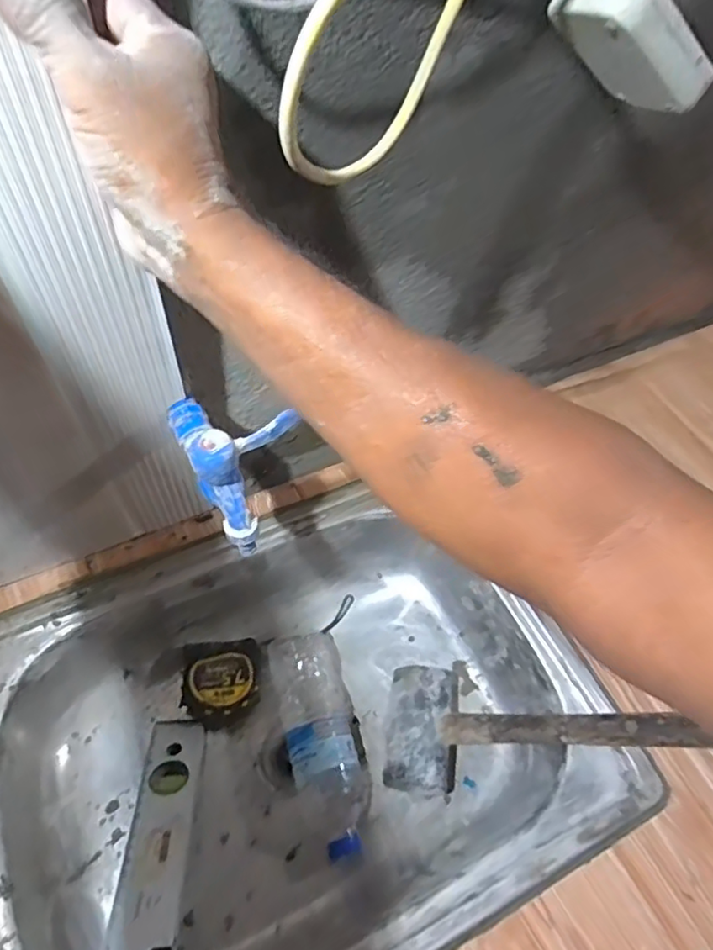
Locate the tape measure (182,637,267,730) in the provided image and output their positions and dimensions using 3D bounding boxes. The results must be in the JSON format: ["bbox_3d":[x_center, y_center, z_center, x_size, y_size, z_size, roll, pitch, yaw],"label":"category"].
[{"bbox_3d":[-0.141,0.222,0.632,0.087,0.049,0.084,-4,58,-4],"label":"tape measure"}]

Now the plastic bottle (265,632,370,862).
[{"bbox_3d":[-0.034,0.267,0.606,0.078,0.054,0.213,-13,59,-10],"label":"plastic bottle"}]

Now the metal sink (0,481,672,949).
[{"bbox_3d":[-0.068,0.250,0.567,0.522,0.156,0.398,-22,61,-15],"label":"metal sink"}]

